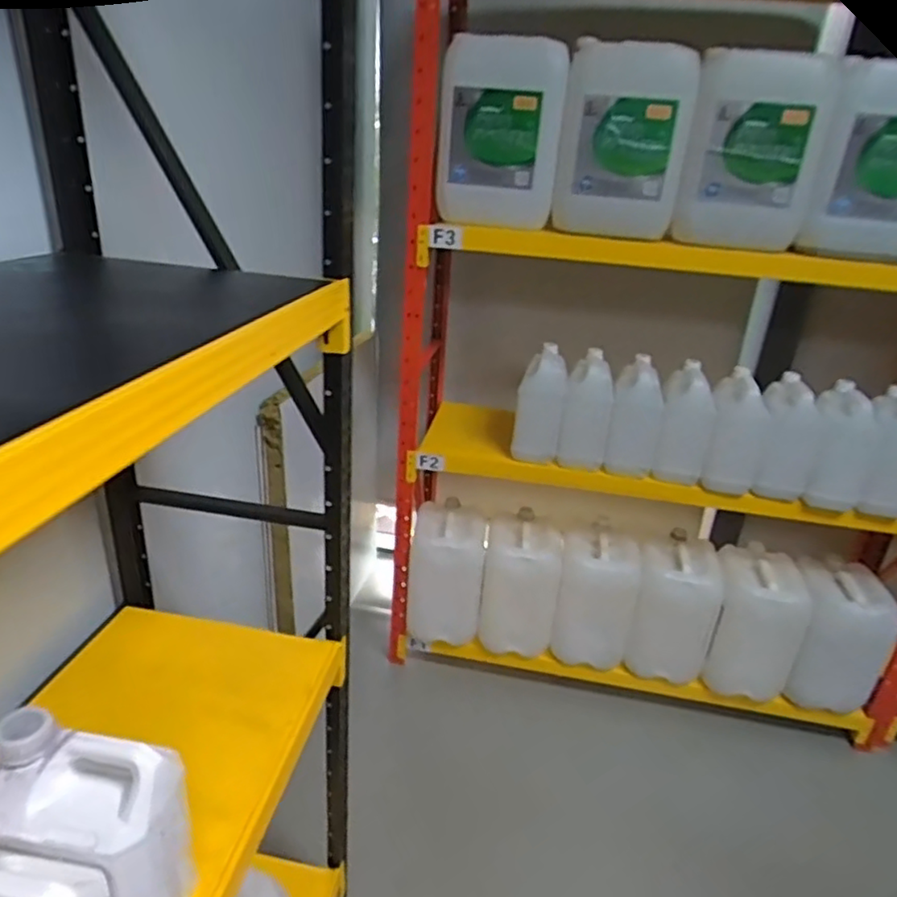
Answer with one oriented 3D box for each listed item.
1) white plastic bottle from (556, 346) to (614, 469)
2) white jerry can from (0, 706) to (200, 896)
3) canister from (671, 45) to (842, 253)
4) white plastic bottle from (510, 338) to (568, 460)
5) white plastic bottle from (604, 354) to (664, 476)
[{"bbox_3d":[0.377,-0.107,1.751,0.120,0.279,0.160,9,25,10],"label":"white plastic bottle"},{"bbox_3d":[-0.334,0.365,0.604,0.151,0.222,0.097,7,25,7],"label":"white jerry can"},{"bbox_3d":[0.667,-0.636,1.408,0.262,0.388,0.210,16,27,24],"label":"canister"},{"bbox_3d":[0.248,-0.119,1.763,0.124,0.289,0.179,7,25,5],"label":"white plastic bottle"},{"bbox_3d":[0.502,-0.083,1.727,0.126,0.282,0.155,11,26,15],"label":"white plastic bottle"}]

